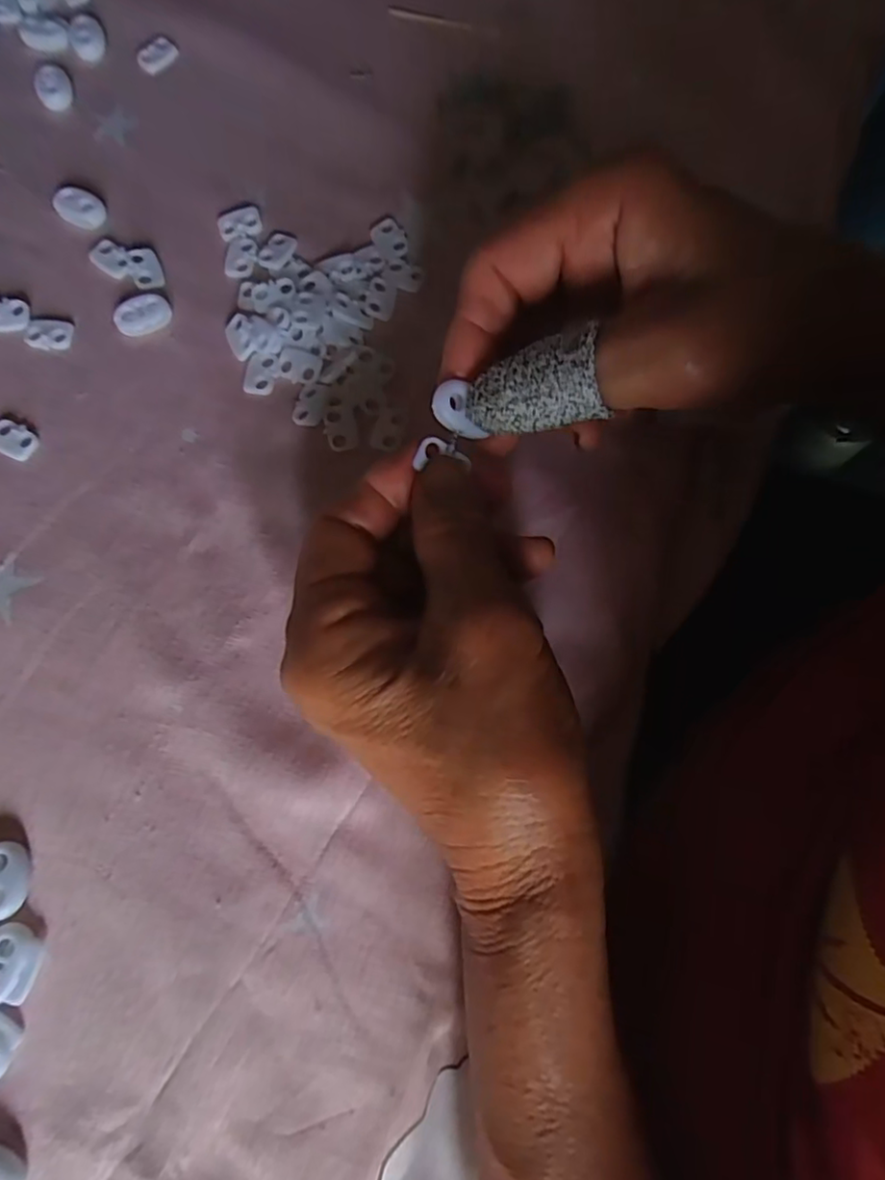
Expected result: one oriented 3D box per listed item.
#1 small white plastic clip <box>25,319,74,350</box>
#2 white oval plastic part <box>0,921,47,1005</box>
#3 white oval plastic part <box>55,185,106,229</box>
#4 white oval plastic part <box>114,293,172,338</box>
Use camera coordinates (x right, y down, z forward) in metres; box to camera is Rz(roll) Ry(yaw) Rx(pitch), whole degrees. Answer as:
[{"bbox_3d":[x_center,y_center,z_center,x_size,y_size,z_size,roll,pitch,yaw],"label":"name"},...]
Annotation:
[{"bbox_3d":[-0.159,-0.103,0.255,0.017,0.004,0.013,6,75,0],"label":"small white plastic clip"},{"bbox_3d":[-0.133,0.114,0.193,0.018,0.005,0.019,25,76,5],"label":"white oval plastic part"},{"bbox_3d":[-0.154,-0.162,0.268,0.022,0.005,0.015,17,75,3],"label":"white oval plastic part"},{"bbox_3d":[-0.121,-0.111,0.256,0.022,0.004,0.016,-21,76,-7],"label":"white oval plastic part"}]

